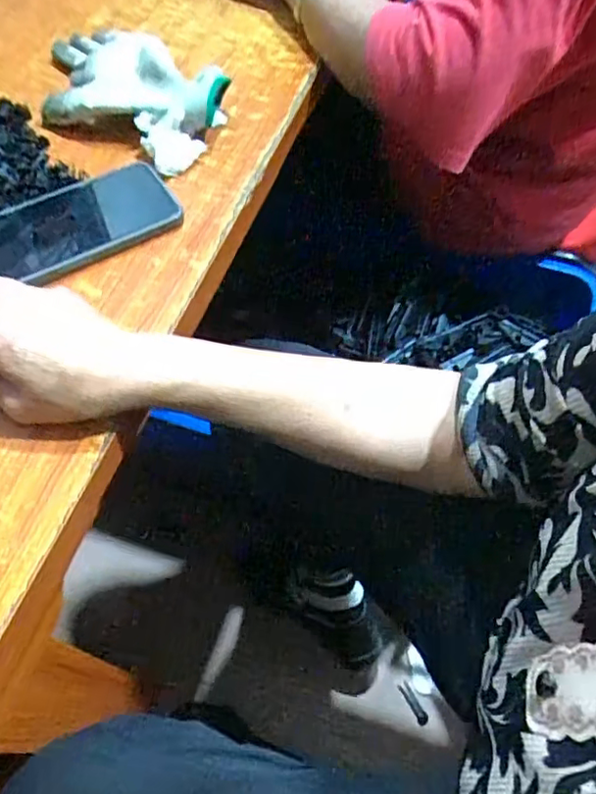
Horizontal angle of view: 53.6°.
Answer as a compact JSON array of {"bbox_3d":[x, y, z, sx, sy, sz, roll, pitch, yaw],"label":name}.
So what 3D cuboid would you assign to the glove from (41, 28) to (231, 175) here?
[{"bbox_3d":[-0.154,-0.262,0.507,0.190,0.048,0.113,17,56,12],"label":"glove"}]

